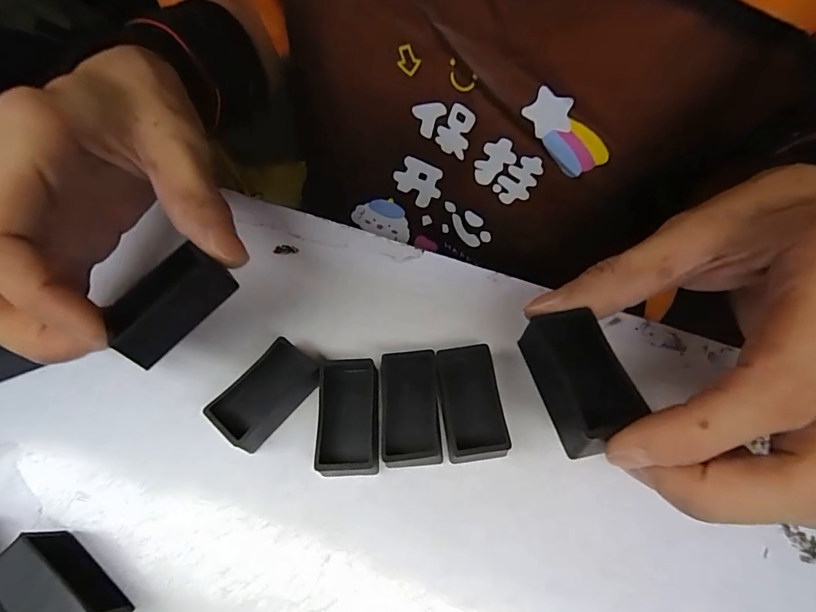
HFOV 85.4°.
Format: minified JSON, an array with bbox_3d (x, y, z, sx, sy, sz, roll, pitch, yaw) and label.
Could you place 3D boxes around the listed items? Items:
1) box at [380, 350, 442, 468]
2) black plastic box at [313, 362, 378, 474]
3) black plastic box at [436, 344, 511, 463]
[{"bbox_3d":[0.001,0.042,0.176,0.022,0.019,0.043,-2,62,0],"label":"box"},{"bbox_3d":[-0.023,0.044,0.175,0.025,0.018,0.041,2,63,3],"label":"black plastic box"},{"bbox_3d":[0.024,0.040,0.176,0.023,0.018,0.043,-7,63,-2],"label":"black plastic box"}]

